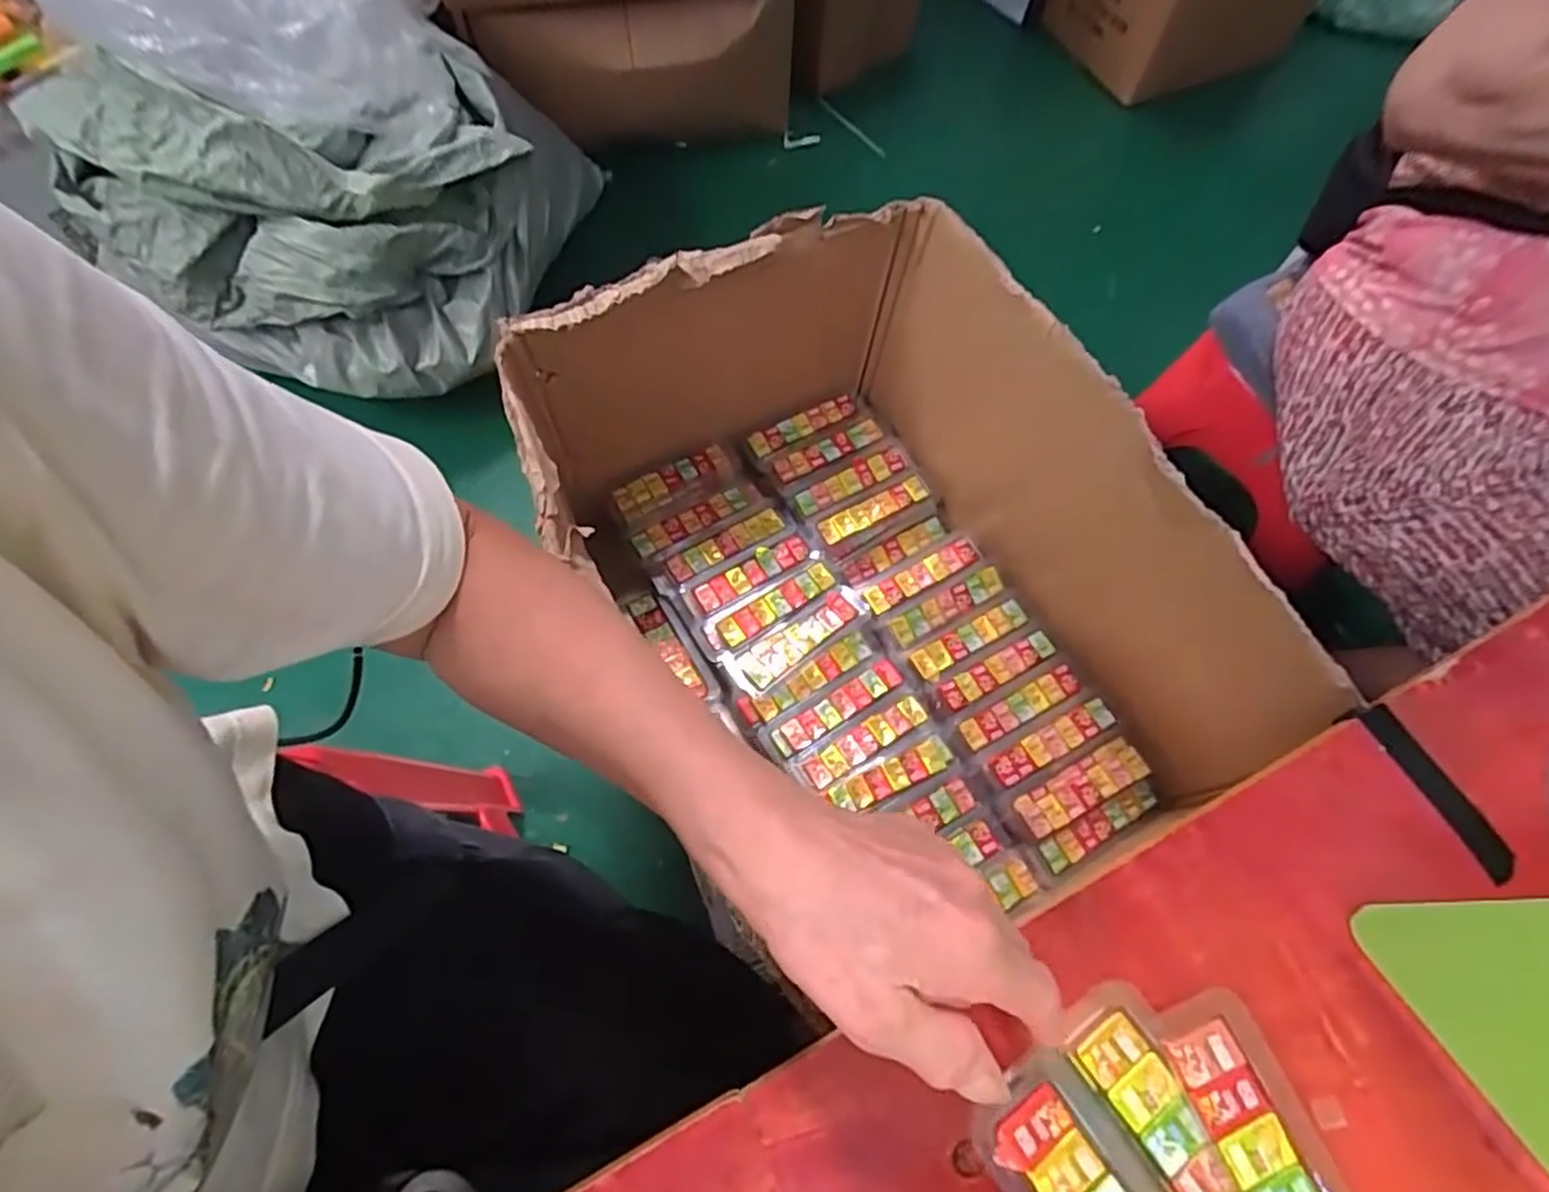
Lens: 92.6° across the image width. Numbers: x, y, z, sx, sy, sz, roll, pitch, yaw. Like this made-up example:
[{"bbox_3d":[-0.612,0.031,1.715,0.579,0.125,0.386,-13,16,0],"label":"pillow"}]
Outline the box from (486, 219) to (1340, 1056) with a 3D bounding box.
[{"bbox_3d":[0.061,-0.023,0.601,0.408,0.261,0.479,-20,68,-12],"label":"box"}]

